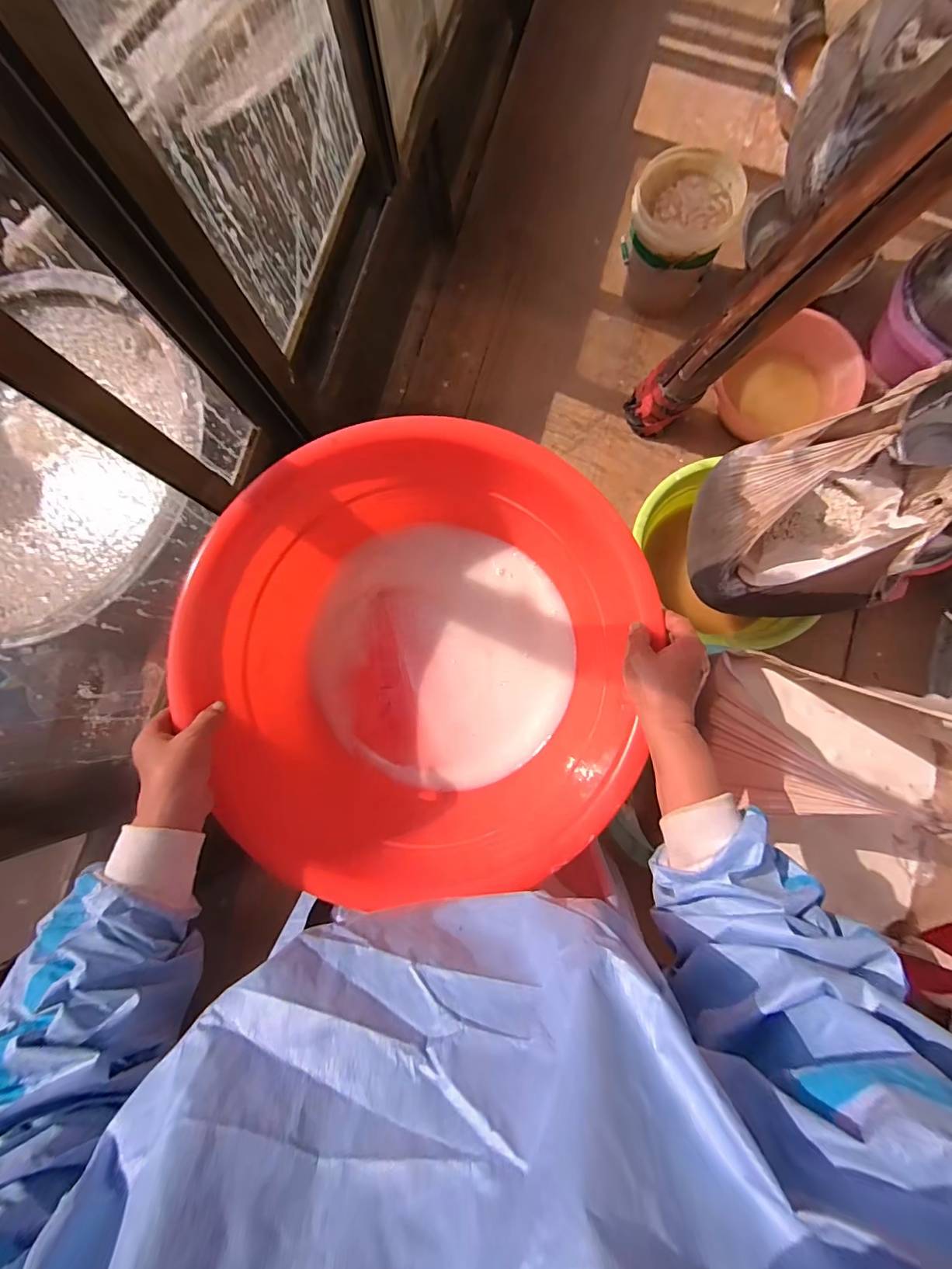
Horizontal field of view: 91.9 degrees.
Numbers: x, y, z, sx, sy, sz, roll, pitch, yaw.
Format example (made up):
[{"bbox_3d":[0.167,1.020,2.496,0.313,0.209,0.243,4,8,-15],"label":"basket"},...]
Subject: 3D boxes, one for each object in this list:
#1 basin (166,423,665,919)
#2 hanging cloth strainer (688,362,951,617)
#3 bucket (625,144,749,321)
[{"bbox_3d":[-0.055,0.024,0.522,0.427,0.192,0.425,0,83,3],"label":"basin"},{"bbox_3d":[0.605,-0.207,0.764,0.303,0.391,0.267,5,83,4],"label":"hanging cloth strainer"},{"bbox_3d":[0.539,-1.080,1.264,0.253,0.258,0.240,0,83,3],"label":"bucket"}]

